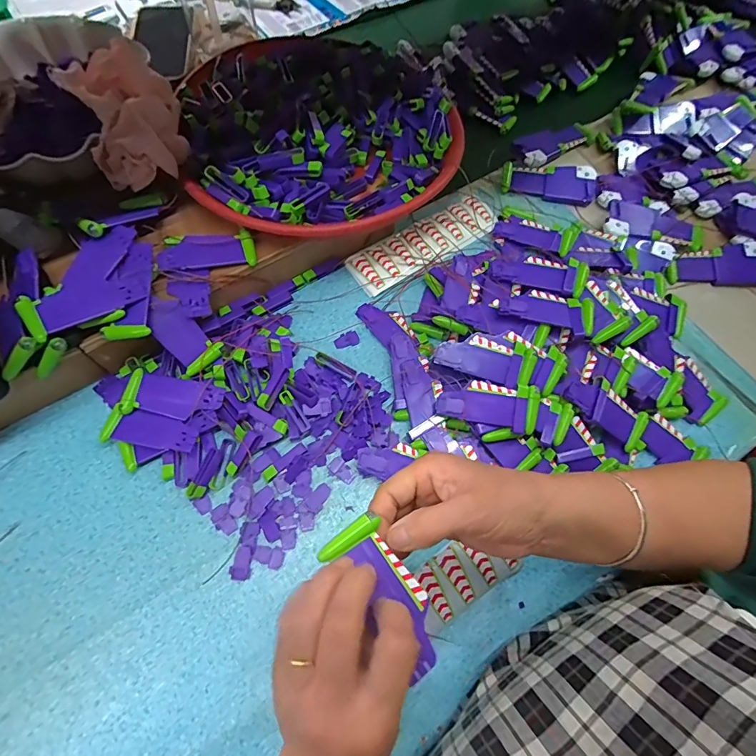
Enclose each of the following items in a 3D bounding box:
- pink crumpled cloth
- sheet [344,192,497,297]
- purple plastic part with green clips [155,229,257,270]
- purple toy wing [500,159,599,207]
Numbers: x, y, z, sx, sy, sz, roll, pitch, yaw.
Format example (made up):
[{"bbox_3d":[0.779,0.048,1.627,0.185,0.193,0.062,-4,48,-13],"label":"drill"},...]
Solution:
[{"bbox_3d":[-0.239,-0.256,0.401,0.092,0.057,0.140,-28,71,-14],"label":"pink crumpled cloth"},{"bbox_3d":[0.055,-0.165,0.505,0.194,0.009,0.064,-33,73,-14],"label":"sheet"},{"bbox_3d":[-0.166,-0.122,0.407,0.087,0.013,0.039,-13,68,-9],"label":"purple plastic part with green clips"},{"bbox_3d":[0.225,-0.260,0.554,0.118,0.018,0.049,8,67,0],"label":"purple toy wing"}]

